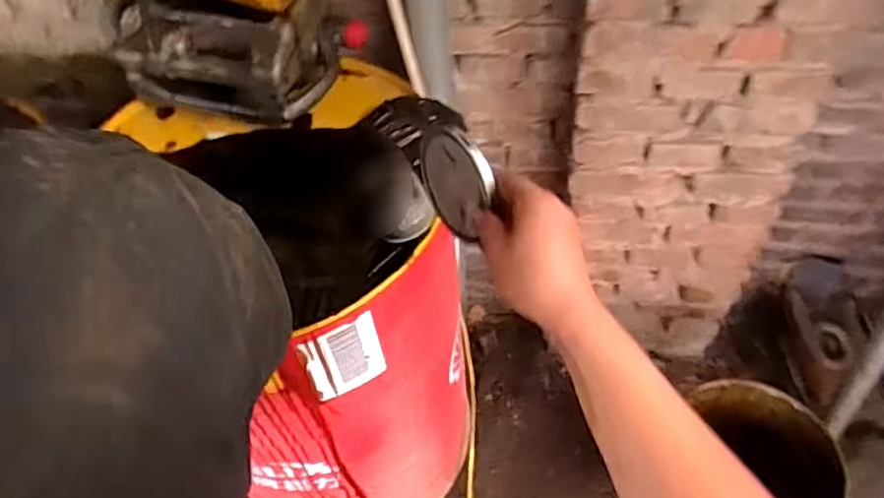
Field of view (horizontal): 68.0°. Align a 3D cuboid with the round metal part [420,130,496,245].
[{"bbox_3d":[0.009,-0.057,0.525,0.012,0.089,0.105,-18,47,-23],"label":"round metal part"}]

